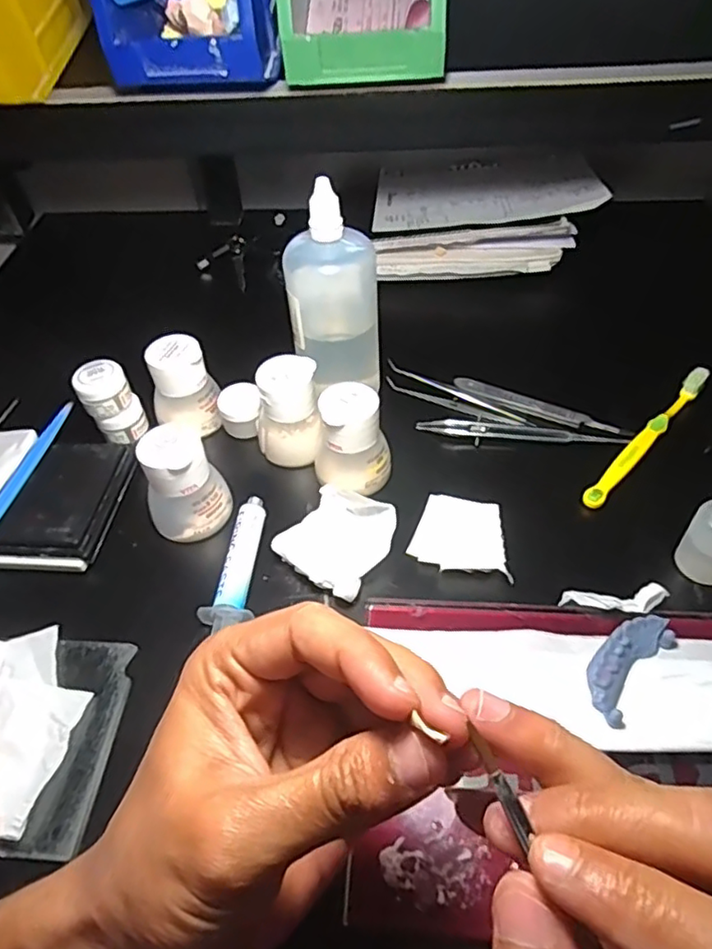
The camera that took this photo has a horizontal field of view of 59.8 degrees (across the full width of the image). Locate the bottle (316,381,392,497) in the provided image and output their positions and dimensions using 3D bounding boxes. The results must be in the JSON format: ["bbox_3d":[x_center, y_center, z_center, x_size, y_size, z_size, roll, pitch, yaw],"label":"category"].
[{"bbox_3d":[-0.002,-0.024,0.392,0.046,0.054,0.043,-5,50,-1],"label":"bottle"}]

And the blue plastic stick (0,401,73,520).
[{"bbox_3d":[-0.219,0.000,0.404,0.010,0.008,0.134,6,50,8],"label":"blue plastic stick"}]

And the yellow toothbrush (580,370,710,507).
[{"bbox_3d":[0.198,-0.028,0.417,0.012,0.010,0.152,35,60,28],"label":"yellow toothbrush"}]

